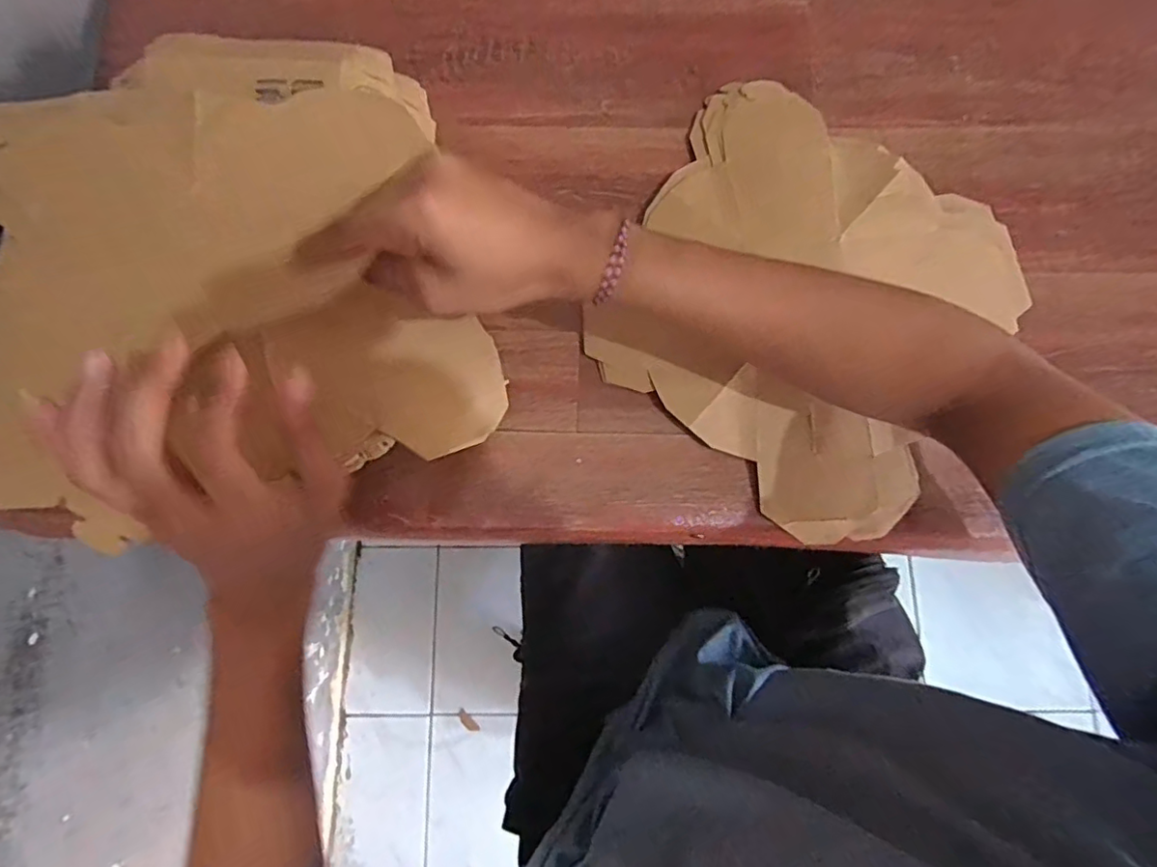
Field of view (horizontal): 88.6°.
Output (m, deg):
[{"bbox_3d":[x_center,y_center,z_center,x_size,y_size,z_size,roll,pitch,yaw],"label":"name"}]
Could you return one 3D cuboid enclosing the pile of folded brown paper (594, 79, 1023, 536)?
[{"bbox_3d":[0.162,-0.101,0.437,0.270,0.025,0.286,34,80,8],"label":"pile of folded brown paper"}]

